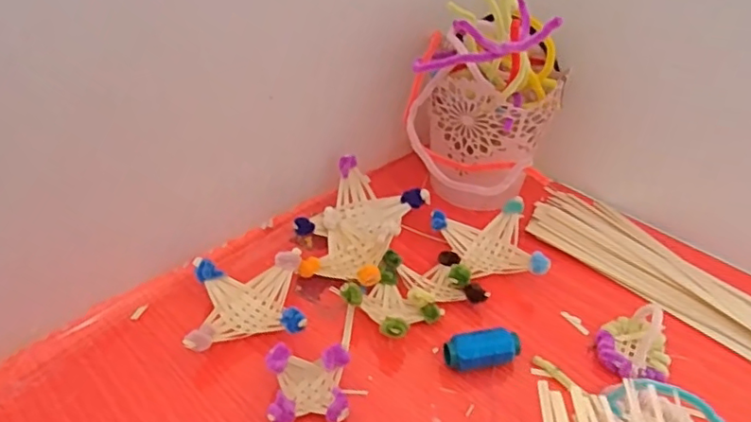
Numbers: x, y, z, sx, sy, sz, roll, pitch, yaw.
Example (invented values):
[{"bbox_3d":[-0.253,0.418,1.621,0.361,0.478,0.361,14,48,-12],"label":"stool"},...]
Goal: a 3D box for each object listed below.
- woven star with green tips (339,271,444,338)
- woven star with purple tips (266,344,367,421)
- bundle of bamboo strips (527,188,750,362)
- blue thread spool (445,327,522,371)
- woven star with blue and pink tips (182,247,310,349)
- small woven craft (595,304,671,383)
[{"bbox_3d":[0.013,0.075,0.460,0.060,0.029,0.055,33,48,31],"label":"woven star with green tips"},{"bbox_3d":[-0.042,0.121,0.398,0.059,0.032,0.049,-3,40,-7],"label":"woven star with purple tips"},{"bbox_3d":[0.295,0.077,0.486,0.102,0.013,0.356,-27,49,-31],"label":"bundle of bamboo strips"},{"bbox_3d":[0.079,0.106,0.431,0.057,0.026,0.026,-4,40,-9],"label":"blue thread spool"},{"bbox_3d":[-0.094,0.072,0.450,0.090,0.034,0.083,-4,40,-8],"label":"woven star with blue and pink tips"},{"bbox_3d":[0.199,0.098,0.440,0.053,0.035,0.055,25,44,24],"label":"small woven craft"}]

